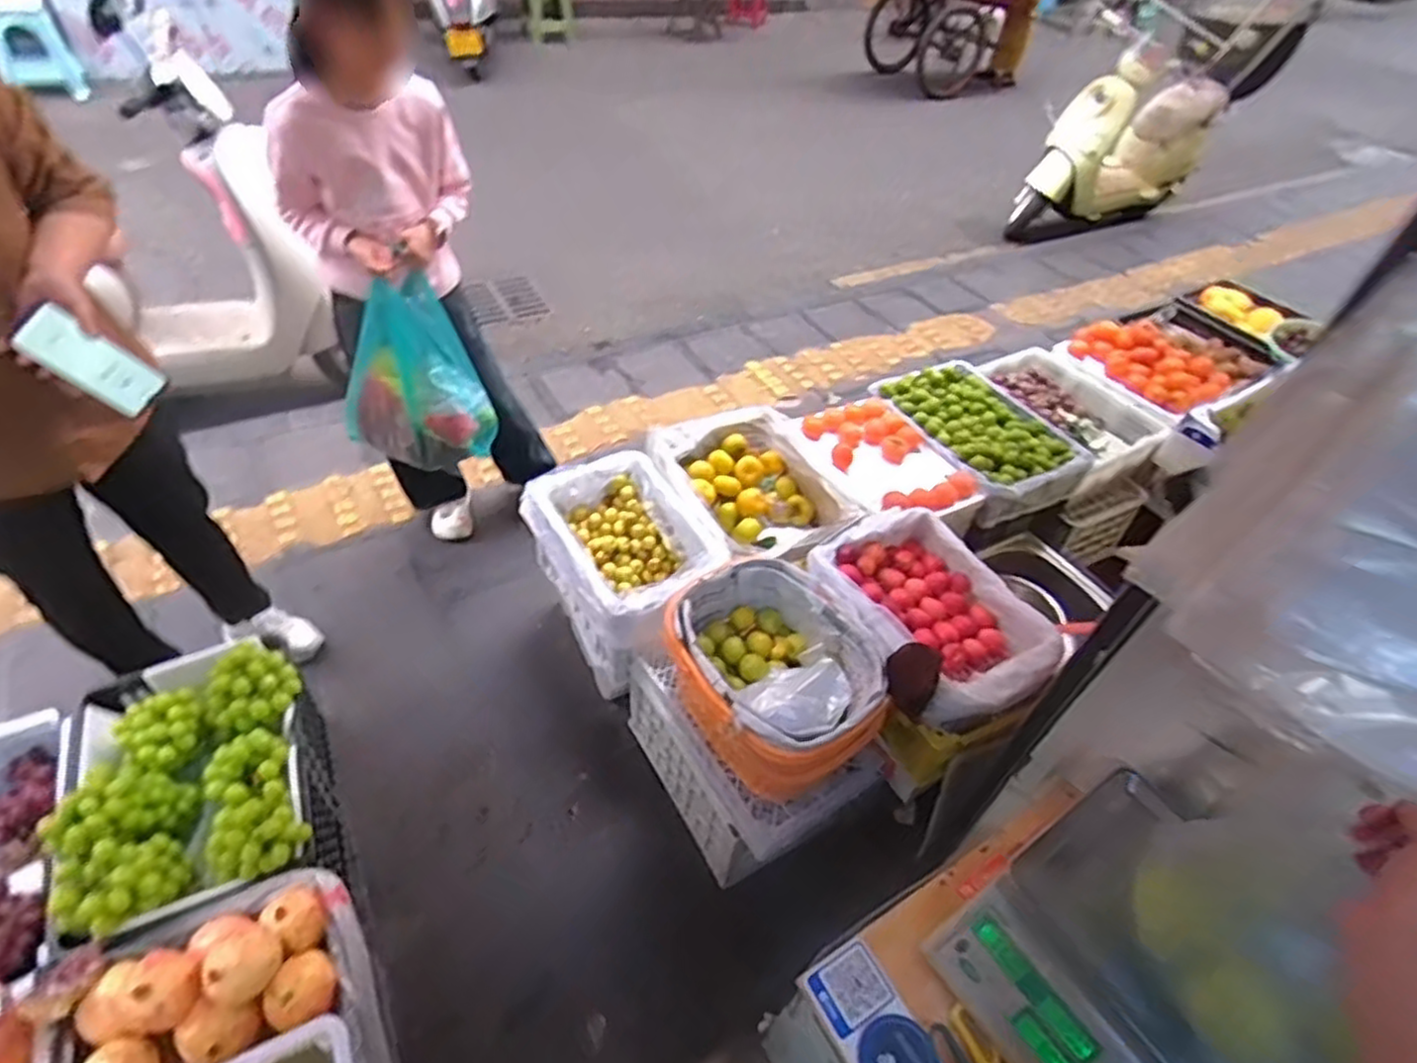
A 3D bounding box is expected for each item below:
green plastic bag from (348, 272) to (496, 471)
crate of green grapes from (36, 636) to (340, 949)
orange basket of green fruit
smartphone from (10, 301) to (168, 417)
[{"bbox_3d":[-0.653,-0.347,1.616,0.330,0.371,0.193,12,46,5],"label":"green plastic bag"},{"bbox_3d":[-0.897,0.476,1.307,0.368,0.325,0.482,-16,50,-21],"label":"crate of green grapes"},{"bbox_3d":[0.105,0.256,1.278,0.287,0.210,0.384,-25,54,-27],"label":"orange basket of green fruit"},{"bbox_3d":[-0.843,-0.231,0.990,0.080,0.159,0.015,-51,34,-2],"label":"smartphone"}]

